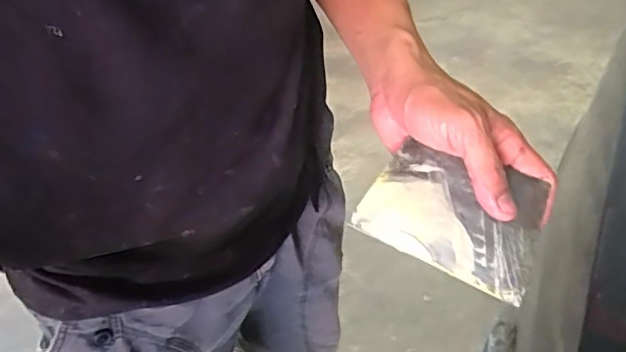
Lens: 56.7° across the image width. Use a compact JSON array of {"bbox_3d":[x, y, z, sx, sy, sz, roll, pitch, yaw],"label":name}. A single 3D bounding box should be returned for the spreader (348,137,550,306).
[{"bbox_3d":[0.096,0.025,0.399,0.118,0.005,0.078,24,76,18],"label":"spreader"}]

